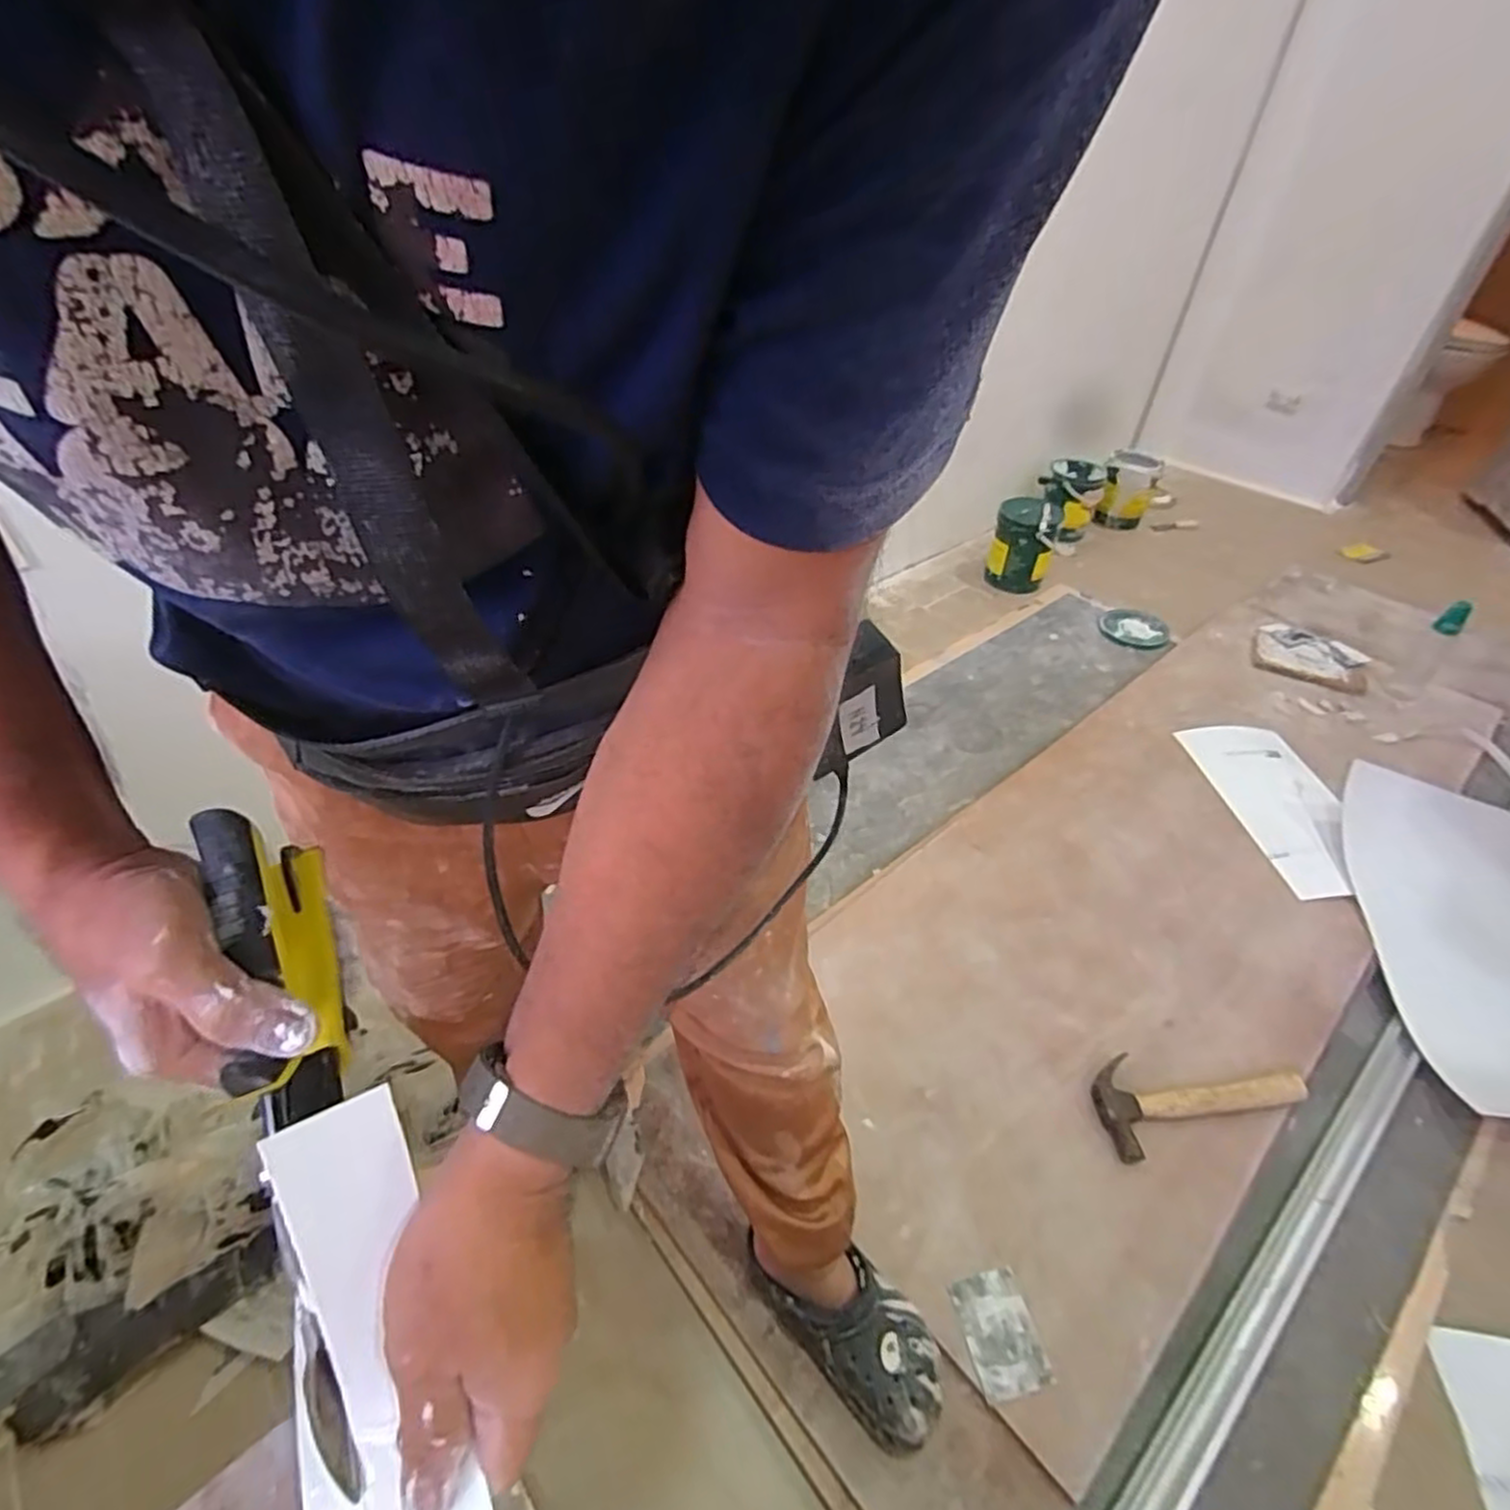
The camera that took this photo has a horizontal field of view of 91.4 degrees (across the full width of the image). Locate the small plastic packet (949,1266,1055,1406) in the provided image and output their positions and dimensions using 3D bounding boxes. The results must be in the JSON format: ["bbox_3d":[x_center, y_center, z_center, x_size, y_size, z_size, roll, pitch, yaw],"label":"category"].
[{"bbox_3d":[0.258,0.609,0.778,0.075,0.008,0.104,-7,43,-11],"label":"small plastic packet"}]

